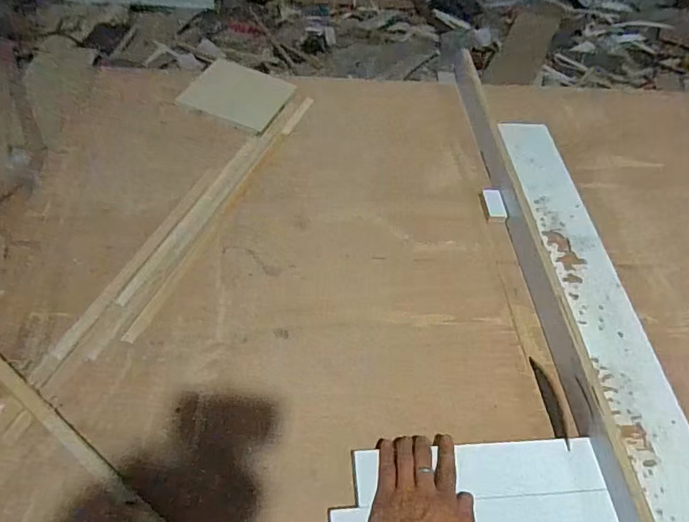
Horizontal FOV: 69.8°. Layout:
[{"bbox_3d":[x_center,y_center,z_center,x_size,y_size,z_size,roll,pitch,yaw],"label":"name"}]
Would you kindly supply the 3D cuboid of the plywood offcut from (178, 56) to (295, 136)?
[{"bbox_3d":[-0.198,-0.316,0.939,0.178,0.015,0.167,22,54,12],"label":"plywood offcut"}]

